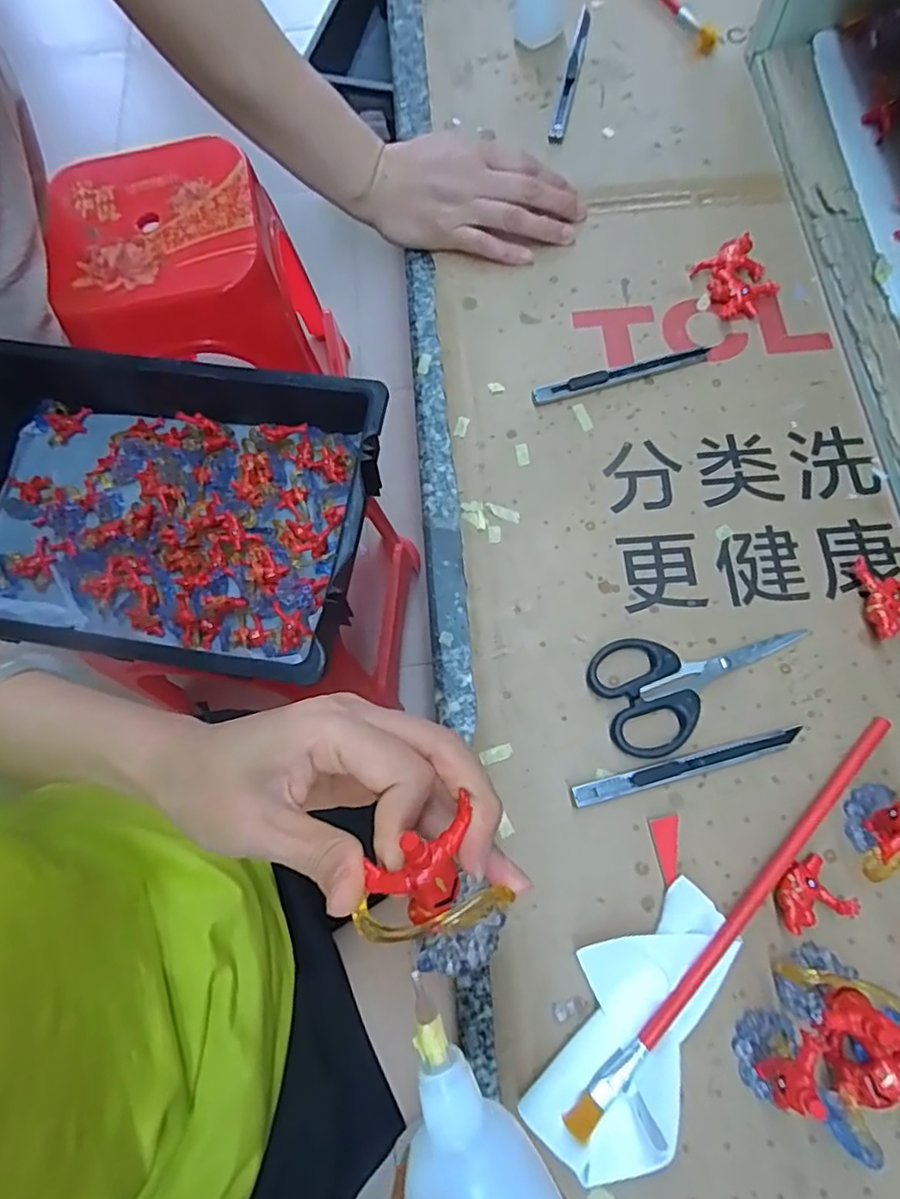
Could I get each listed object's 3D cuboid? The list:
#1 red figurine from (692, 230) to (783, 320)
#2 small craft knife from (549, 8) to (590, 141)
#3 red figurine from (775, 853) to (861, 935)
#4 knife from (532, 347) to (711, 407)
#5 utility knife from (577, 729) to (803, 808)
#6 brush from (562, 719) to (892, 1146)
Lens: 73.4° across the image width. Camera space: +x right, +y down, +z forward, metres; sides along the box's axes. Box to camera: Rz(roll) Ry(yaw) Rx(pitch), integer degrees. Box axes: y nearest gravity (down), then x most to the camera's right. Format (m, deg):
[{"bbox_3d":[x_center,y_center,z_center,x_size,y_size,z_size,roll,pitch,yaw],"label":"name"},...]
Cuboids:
[{"bbox_3d":[0.202,-0.224,0.423,0.046,0.015,0.053,-22,72,-5],"label":"red figurine"},{"bbox_3d":[0.101,-0.433,0.497,0.011,0.013,0.141,13,73,7],"label":"small craft knife"},{"bbox_3d":[0.182,0.149,0.307,0.038,0.015,0.028,-15,72,-3],"label":"red figurine"},{"bbox_3d":[0.116,-0.152,0.406,0.123,0.007,0.013,-17,72,-3],"label":"knife"},{"bbox_3d":[0.130,0.091,0.331,0.130,0.007,0.011,-15,72,-3],"label":"utility knife"},{"bbox_3d":[0.149,0.158,0.307,0.259,0.011,0.013,-44,75,-11],"label":"brush"}]

